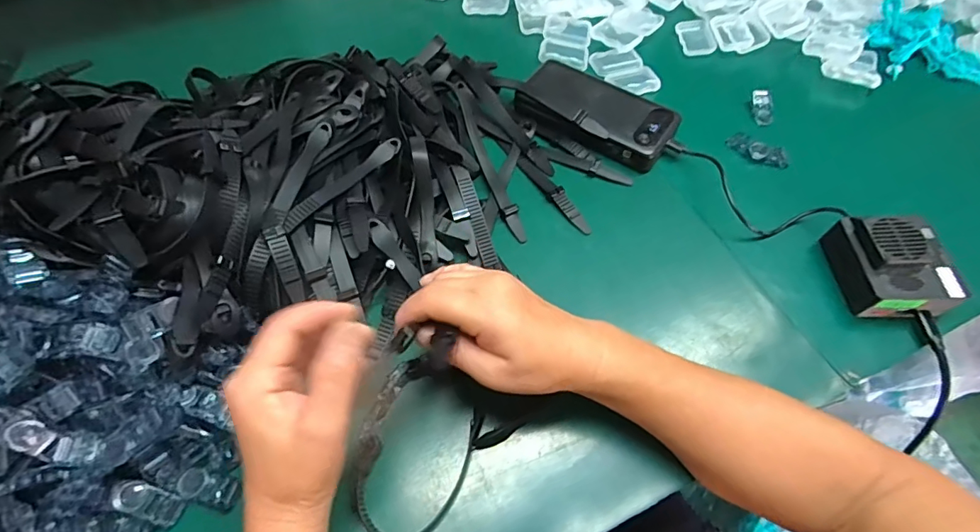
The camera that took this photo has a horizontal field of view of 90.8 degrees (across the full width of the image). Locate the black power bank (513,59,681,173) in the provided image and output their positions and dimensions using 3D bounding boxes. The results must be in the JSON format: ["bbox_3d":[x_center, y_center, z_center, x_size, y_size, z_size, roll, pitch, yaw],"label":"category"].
[{"bbox_3d":[0.106,-0.154,0.485,0.152,0.025,0.079,28,63,15],"label":"black power bank"}]

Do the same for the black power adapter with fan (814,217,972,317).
[{"bbox_3d":[0.321,-0.003,0.383,0.065,0.050,0.076,-2,60,-1],"label":"black power adapter with fan"}]

